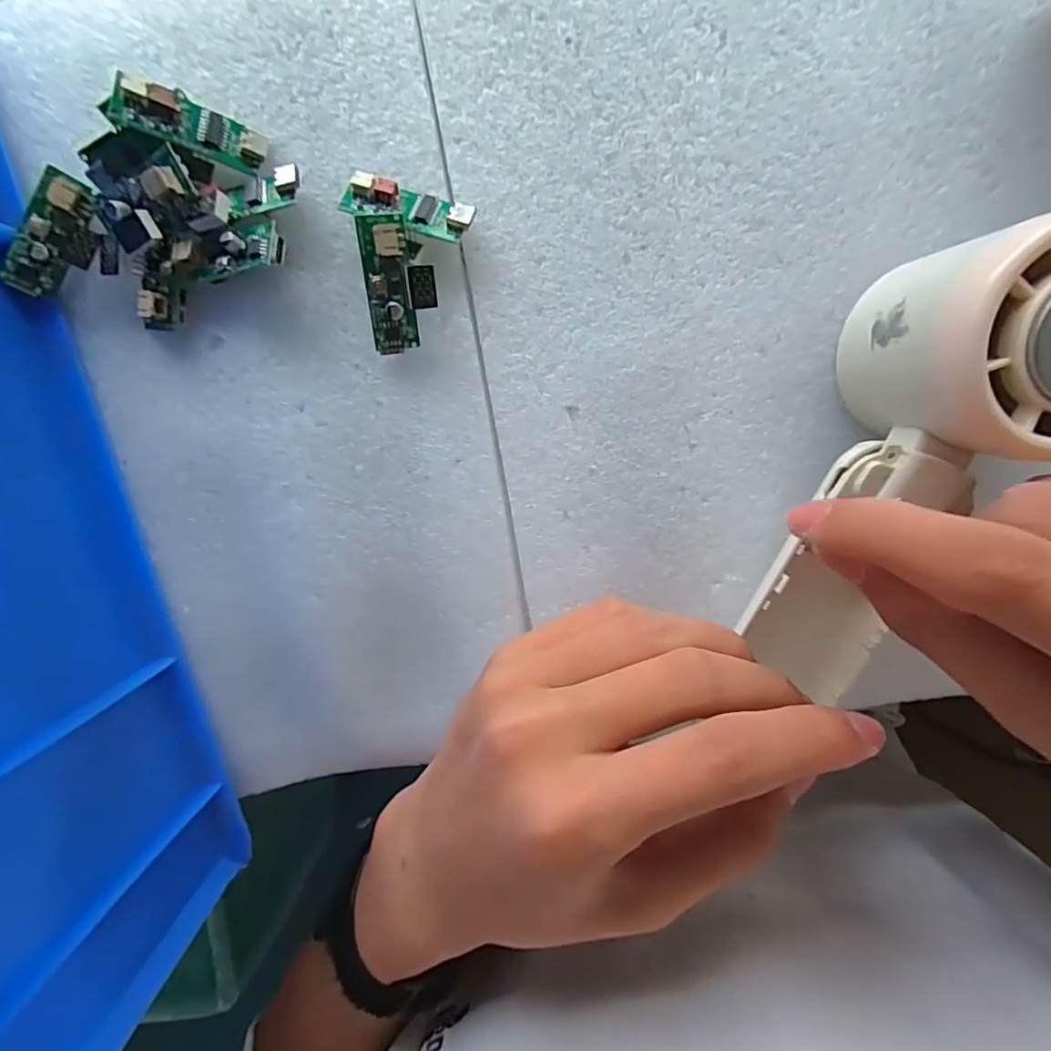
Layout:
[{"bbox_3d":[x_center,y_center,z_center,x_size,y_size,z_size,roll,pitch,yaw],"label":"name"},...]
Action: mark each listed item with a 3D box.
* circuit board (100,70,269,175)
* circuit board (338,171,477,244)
[{"bbox_3d":[-0.098,-0.117,0.165,0.040,0.005,0.013,8,101,-27],"label":"circuit board"},{"bbox_3d":[-0.035,-0.096,0.172,0.038,0.010,0.013,18,98,-1],"label":"circuit board"}]

